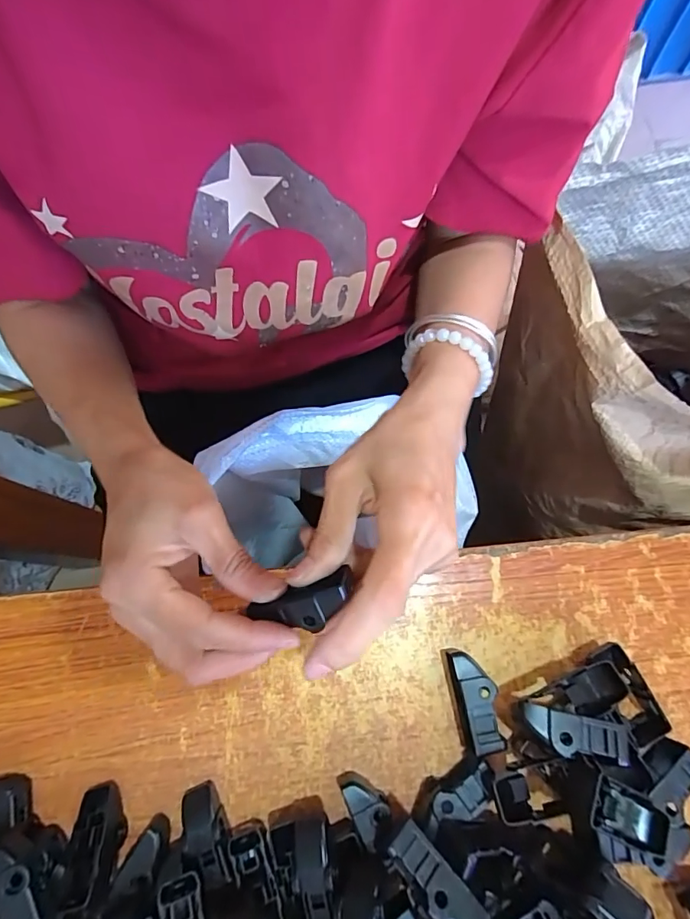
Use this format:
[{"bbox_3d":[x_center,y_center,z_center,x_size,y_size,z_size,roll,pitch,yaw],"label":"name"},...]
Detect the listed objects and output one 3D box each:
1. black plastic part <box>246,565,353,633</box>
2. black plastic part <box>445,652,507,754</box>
[{"bbox_3d":[-0.019,0.067,0.211,0.050,0.009,0.021,-23,73,12],"label":"black plastic part"},{"bbox_3d":[0.070,0.130,0.254,0.018,0.022,0.047,-7,73,-2],"label":"black plastic part"}]

